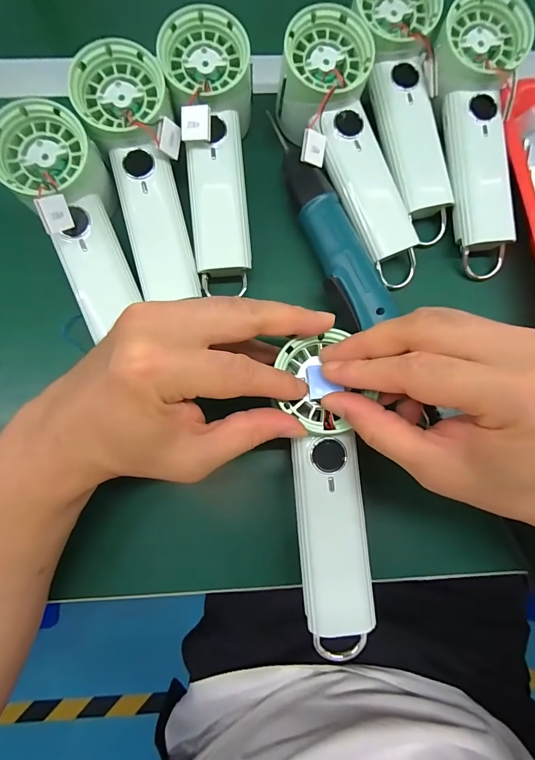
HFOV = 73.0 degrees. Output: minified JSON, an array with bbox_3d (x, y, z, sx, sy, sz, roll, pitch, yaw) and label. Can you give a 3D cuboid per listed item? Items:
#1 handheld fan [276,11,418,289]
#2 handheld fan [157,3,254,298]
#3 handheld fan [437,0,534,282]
[{"bbox_3d":[0.063,-0.164,0.274,0.072,0.045,0.196,-24,95,-5],"label":"handheld fan"},{"bbox_3d":[-0.038,-0.162,0.270,0.060,0.051,0.187,-4,93,-2],"label":"handheld fan"},{"bbox_3d":[0.159,-0.178,0.271,0.057,0.025,0.191,-3,95,-1],"label":"handheld fan"}]

